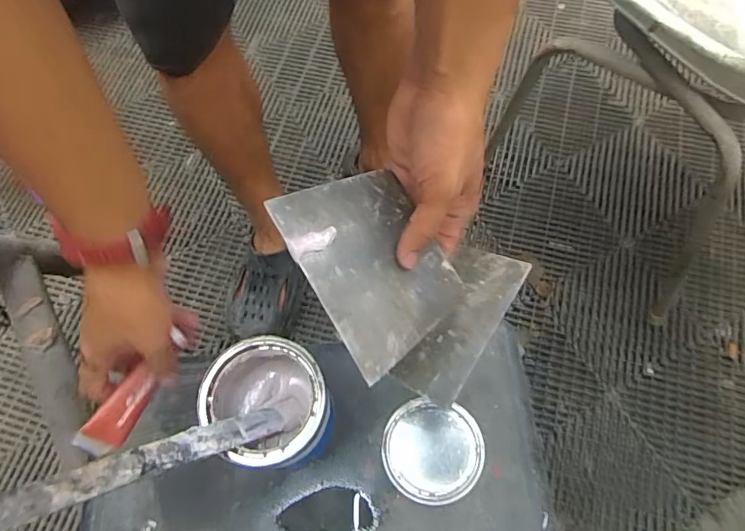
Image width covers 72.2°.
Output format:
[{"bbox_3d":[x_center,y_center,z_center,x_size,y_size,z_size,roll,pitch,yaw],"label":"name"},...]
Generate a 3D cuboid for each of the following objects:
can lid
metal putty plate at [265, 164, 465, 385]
[{"bbox_3d":[0.060,0.185,0.512,0.096,0.015,0.093,-1,65,2],"label":"can lid"},{"bbox_3d":[0.000,-0.004,0.371,0.095,0.005,0.139,-28,83,-18],"label":"metal putty plate"}]

